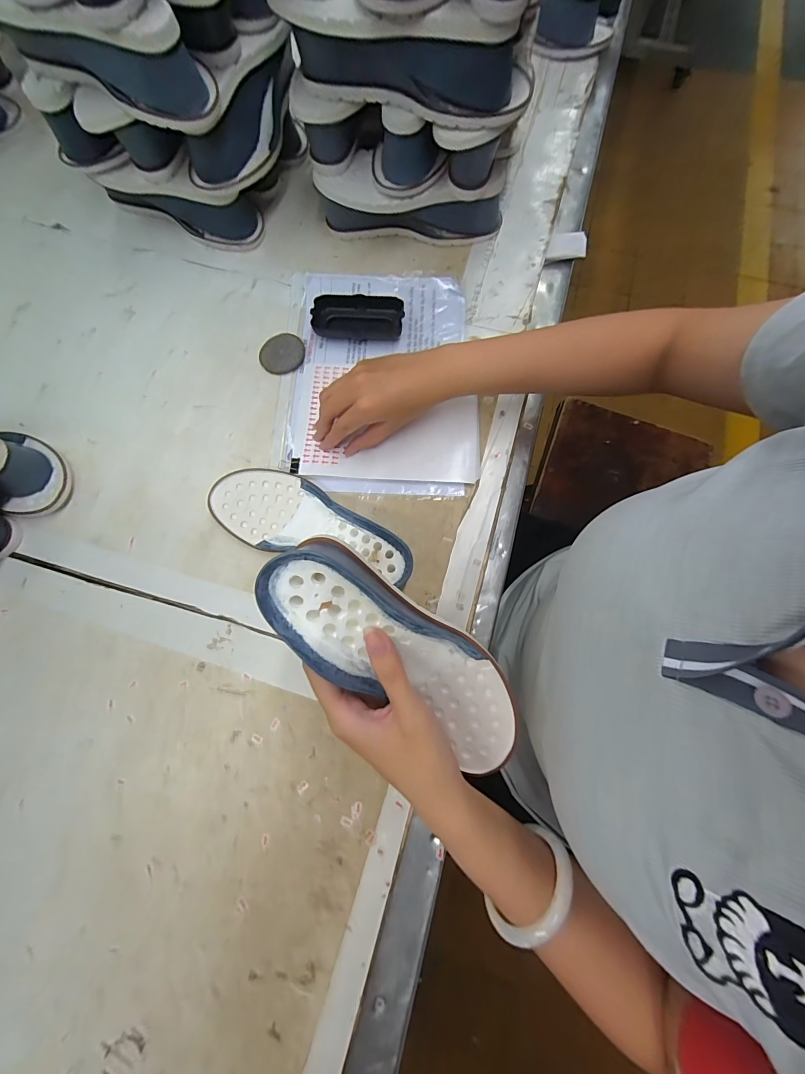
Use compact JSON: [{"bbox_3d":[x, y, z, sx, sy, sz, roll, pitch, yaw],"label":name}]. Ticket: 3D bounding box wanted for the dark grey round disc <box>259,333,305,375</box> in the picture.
[{"bbox_3d":[-0.151,-0.230,0.470,0.057,0.005,0.053,0,76,0],"label":"dark grey round disc"}]

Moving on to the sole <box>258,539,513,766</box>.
[{"bbox_3d":[0.005,0.087,0.270,0.235,0.041,0.078,41,78,-23],"label":"sole"}]

